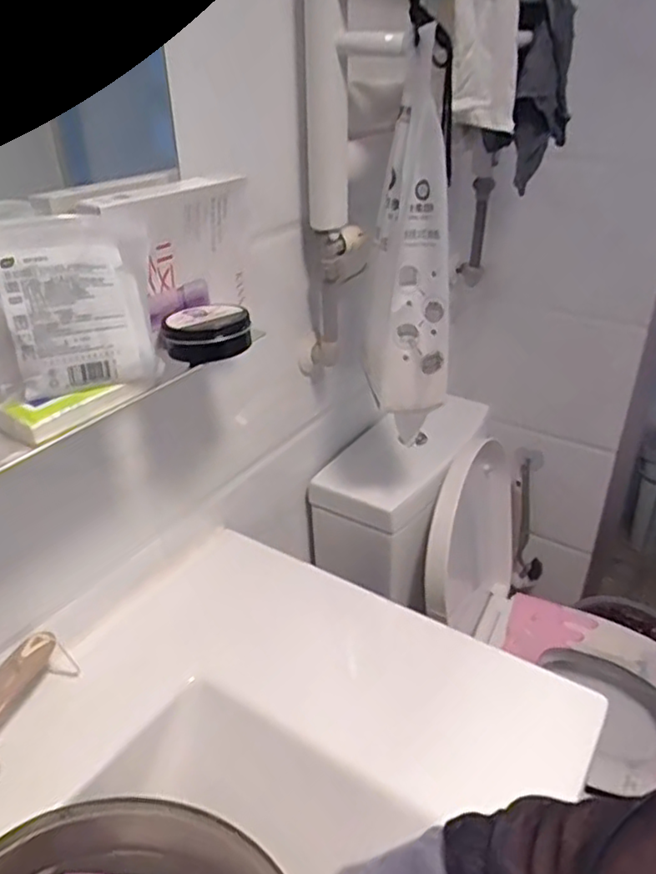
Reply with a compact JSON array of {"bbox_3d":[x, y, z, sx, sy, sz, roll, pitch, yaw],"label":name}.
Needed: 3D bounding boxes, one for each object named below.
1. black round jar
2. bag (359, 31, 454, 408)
[{"bbox_3d":[-0.123,-0.106,0.632,0.077,0.039,0.082,-1,31,1],"label":"black round jar"},{"bbox_3d":[0.096,-0.231,0.780,0.105,0.389,0.129,1,31,4],"label":"bag"}]

